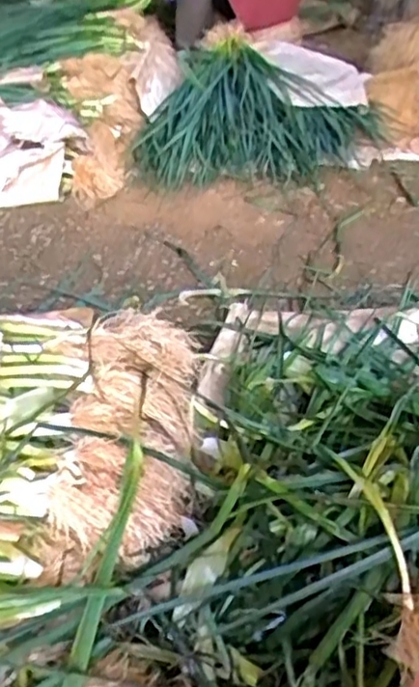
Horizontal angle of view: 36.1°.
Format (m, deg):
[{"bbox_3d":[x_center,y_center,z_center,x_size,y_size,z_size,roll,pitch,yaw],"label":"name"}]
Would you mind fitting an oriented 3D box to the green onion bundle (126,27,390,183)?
[{"bbox_3d":[0.137,-0.662,1.782,0.624,0.254,0.573,4,38,8],"label":"green onion bundle"}]

